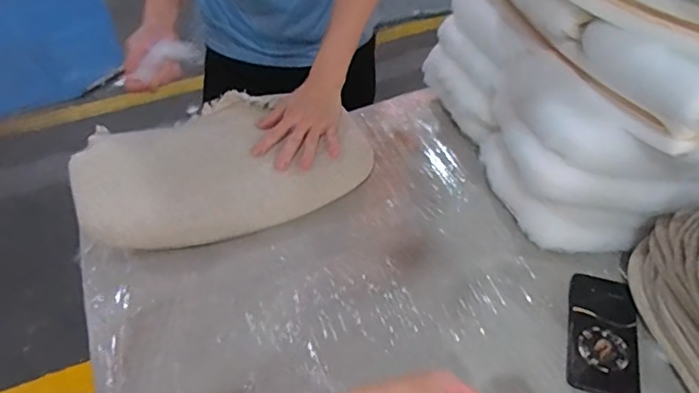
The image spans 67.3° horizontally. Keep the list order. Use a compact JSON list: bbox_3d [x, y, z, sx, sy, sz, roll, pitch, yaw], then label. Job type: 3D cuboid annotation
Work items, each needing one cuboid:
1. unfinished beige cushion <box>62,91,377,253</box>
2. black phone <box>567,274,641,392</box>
[{"bbox_3d":[-0.195,-0.058,0.847,0.437,0.088,0.257,-18,49,-14],"label":"unfinished beige cushion"},{"bbox_3d":[0.322,0.174,0.666,0.081,0.009,0.163,12,49,13],"label":"black phone"}]

